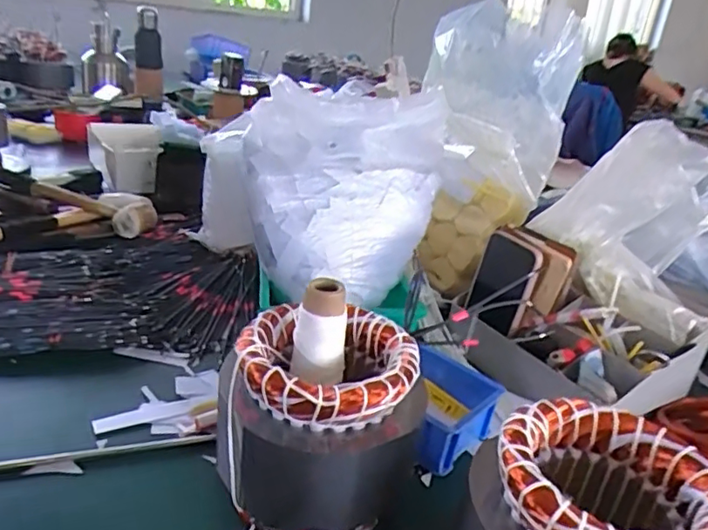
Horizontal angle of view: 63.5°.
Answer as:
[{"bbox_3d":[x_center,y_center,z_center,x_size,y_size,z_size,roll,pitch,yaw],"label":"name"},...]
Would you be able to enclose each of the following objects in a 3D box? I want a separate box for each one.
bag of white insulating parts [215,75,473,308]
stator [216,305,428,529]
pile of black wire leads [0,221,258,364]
[{"bbox_3d":[-0.006,-0.100,0.688,0.192,0.200,0.261,16,25,21],"label":"bag of white insulating parts"},{"bbox_3d":[-0.028,0.121,0.431,0.145,0.136,0.129,12,24,11],"label":"stator"},{"bbox_3d":[-0.311,0.034,0.676,0.398,0.038,0.318,-10,29,-34],"label":"pile of black wire leads"}]

